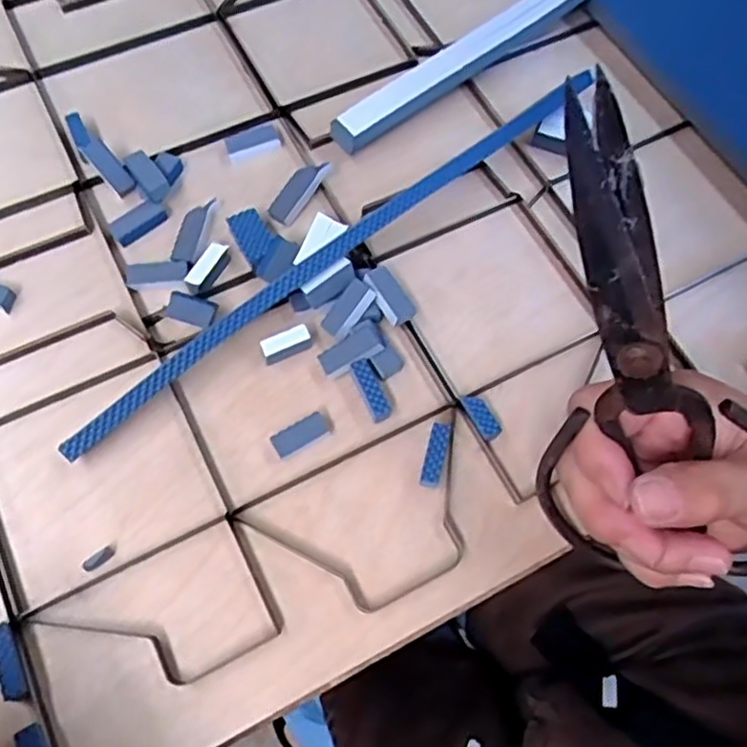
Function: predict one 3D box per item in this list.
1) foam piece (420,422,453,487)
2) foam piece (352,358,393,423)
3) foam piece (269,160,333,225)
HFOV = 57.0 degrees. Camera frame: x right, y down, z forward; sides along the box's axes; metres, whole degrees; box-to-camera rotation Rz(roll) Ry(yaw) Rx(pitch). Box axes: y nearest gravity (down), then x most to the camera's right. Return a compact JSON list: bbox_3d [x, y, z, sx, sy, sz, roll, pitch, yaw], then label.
[{"bbox_3d":[0.028,0.038,0.312,0.009,0.011,0.029,14,67,5],"label":"foam piece"},{"bbox_3d":[-0.001,0.008,0.323,0.011,0.012,0.030,-22,69,-10],"label":"foam piece"},{"bbox_3d":[-0.040,-0.098,0.368,0.015,0.005,0.040,39,88,14],"label":"foam piece"}]

